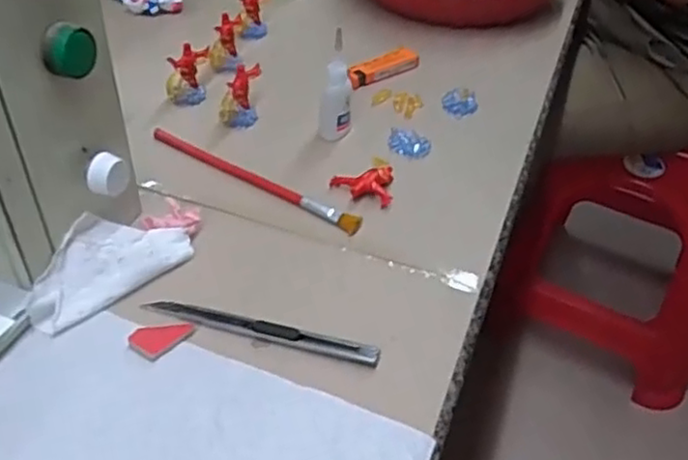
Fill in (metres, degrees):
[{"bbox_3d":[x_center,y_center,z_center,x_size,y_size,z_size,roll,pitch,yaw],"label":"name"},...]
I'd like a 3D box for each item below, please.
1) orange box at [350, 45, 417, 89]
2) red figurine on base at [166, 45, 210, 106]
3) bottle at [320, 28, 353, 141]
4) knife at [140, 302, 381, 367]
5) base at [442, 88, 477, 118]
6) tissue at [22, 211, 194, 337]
[{"bbox_3d":[0.035,-0.153,0.655,0.077,0.015,0.020,-23,46,-26],"label":"orange box"},{"bbox_3d":[-0.136,-0.138,0.602,0.028,0.043,0.043,7,41,7],"label":"red figurine on base"},{"bbox_3d":[-0.008,-0.114,0.557,0.026,0.079,0.026,-3,41,-5],"label":"bottle"},{"bbox_3d":[-0.050,0.061,0.417,0.144,0.009,0.014,12,42,13],"label":"knife"},{"bbox_3d":[0.104,-0.115,0.622,0.028,0.011,0.029,-17,44,-20],"label":"base"},{"bbox_3d":[-0.150,0.017,0.434,0.041,0.038,0.106,33,50,32],"label":"tissue"}]

